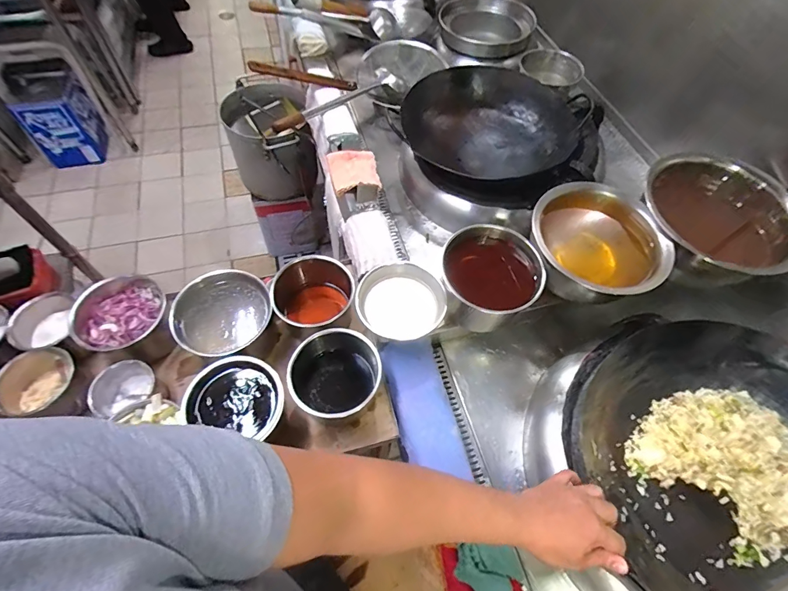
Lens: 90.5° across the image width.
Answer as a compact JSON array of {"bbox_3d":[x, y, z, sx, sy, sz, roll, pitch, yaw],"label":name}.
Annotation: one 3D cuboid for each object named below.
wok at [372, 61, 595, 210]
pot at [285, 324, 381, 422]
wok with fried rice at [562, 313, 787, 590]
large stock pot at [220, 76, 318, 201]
[{"bbox_3d":[0.260,-0.405,1.026,0.480,0.153,0.376,18,60,7],"label":"wok"},{"bbox_3d":[-0.112,0.147,0.716,0.143,0.103,0.168,-10,61,-10],"label":"pot"},{"bbox_3d":[0.494,0.250,0.575,0.424,0.142,0.383,33,63,15],"label":"wok with fried rice"},{"bbox_3d":[-0.464,-0.565,1.485,0.283,0.324,0.340,-18,62,-14],"label":"large stock pot"}]

